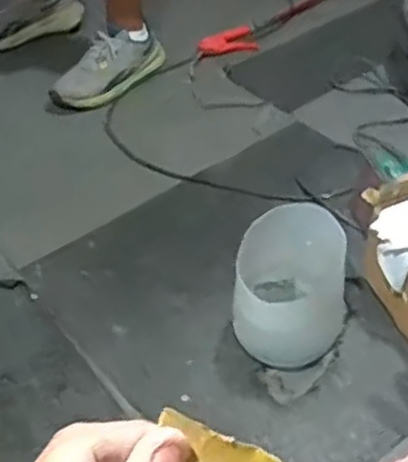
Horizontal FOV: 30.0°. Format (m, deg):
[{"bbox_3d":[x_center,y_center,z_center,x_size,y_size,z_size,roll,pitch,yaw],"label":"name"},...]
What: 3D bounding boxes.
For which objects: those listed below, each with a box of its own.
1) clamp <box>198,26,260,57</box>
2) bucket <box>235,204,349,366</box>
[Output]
[{"bbox_3d":[0.054,-0.417,1.699,0.130,0.042,0.066,-9,40,-1],"label":"clamp"},{"bbox_3d":[0.115,0.069,1.007,0.145,0.127,0.156,-4,41,4],"label":"bucket"}]

